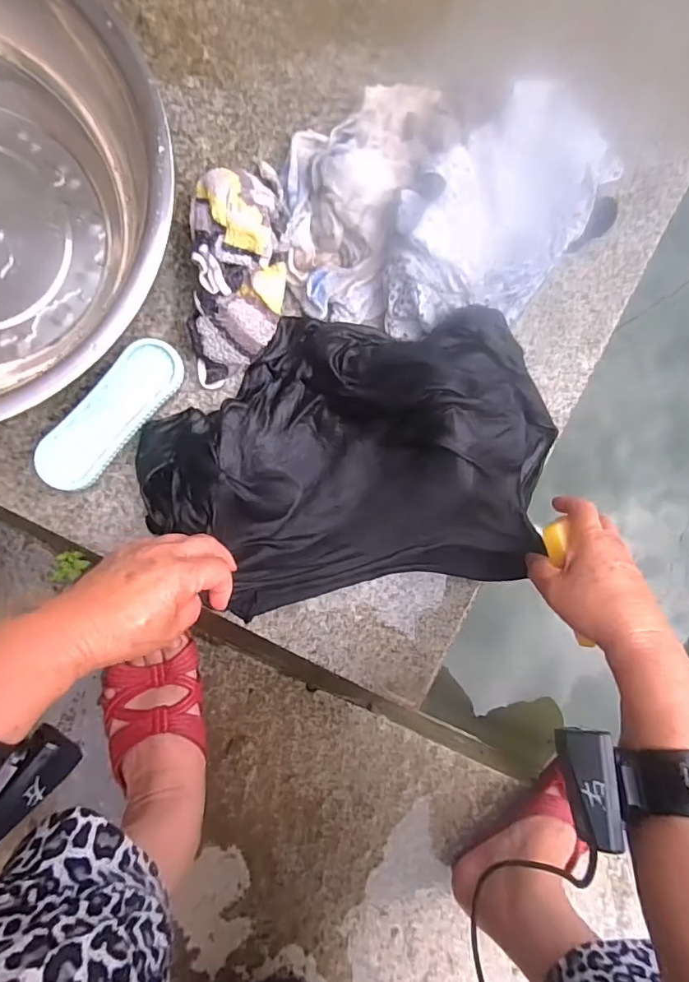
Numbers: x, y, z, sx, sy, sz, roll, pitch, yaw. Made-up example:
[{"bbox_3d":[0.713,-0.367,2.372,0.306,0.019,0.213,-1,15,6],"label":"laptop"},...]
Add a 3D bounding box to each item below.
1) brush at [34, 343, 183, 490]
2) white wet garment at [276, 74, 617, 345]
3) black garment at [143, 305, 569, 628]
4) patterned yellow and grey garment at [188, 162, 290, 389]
[{"bbox_3d":[-0.203,-0.066,0.450,0.052,0.035,0.149,40,83,-5],"label":"brush"},{"bbox_3d":[0.109,-0.278,0.473,0.322,0.086,0.230,-5,89,-8],"label":"white wet garment"},{"bbox_3d":[0.015,-0.032,0.466,0.378,0.066,0.246,-6,89,-8],"label":"black garment"},{"bbox_3d":[-0.093,-0.204,0.449,0.080,0.070,0.203,3,88,-8],"label":"patterned yellow and grey garment"}]

